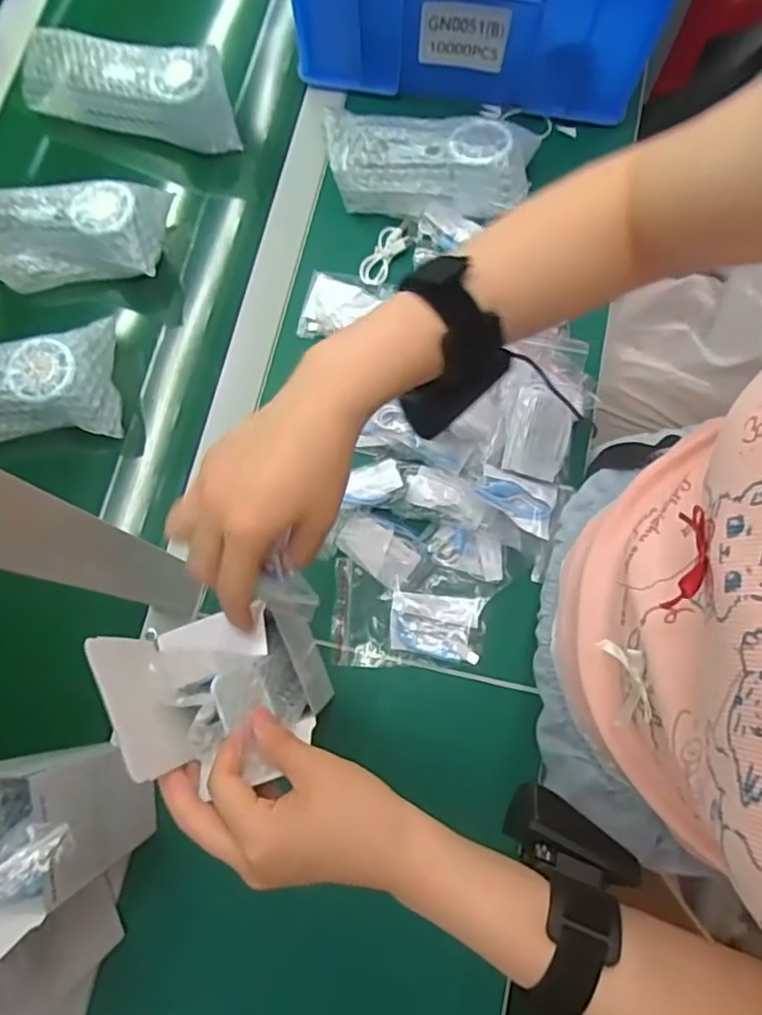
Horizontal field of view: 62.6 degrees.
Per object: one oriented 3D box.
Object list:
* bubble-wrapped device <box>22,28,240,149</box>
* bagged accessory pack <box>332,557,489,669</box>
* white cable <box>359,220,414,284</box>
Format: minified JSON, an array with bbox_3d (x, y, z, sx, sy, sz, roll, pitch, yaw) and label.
[{"bbox_3d":[-0.243,-0.402,0.598,0.205,0.066,0.053,16,77,3],"label":"bubble-wrapped device"},{"bbox_3d":[0.023,0.089,0.515,0.120,0.011,0.080,2,77,2],"label":"bagged accessory pack"},{"bbox_3d":[0.006,-0.240,0.596,0.035,0.020,0.073,23,77,4],"label":"white cable"}]

